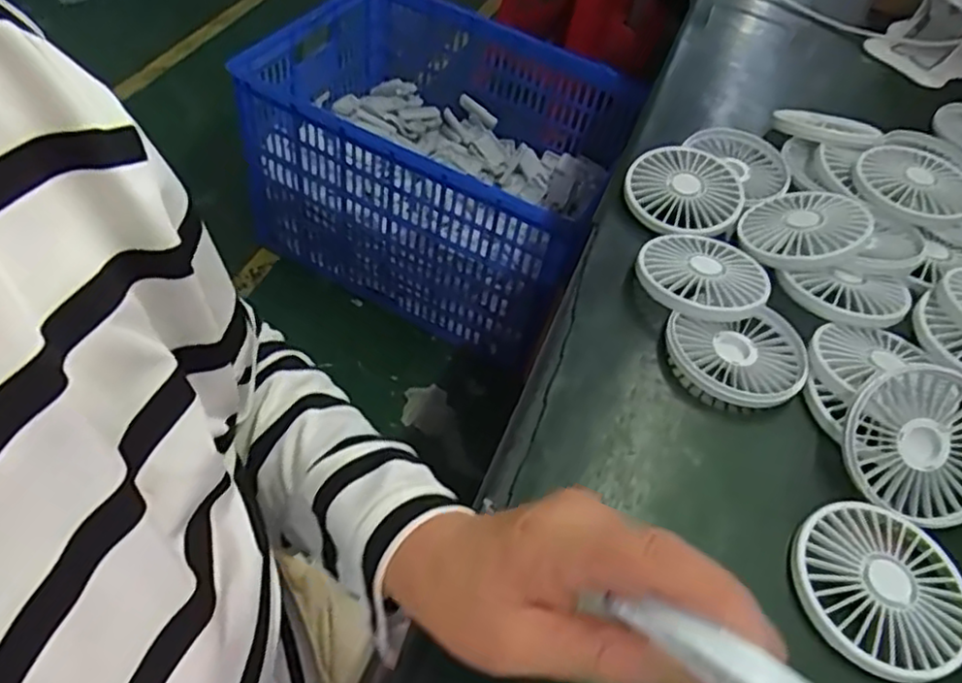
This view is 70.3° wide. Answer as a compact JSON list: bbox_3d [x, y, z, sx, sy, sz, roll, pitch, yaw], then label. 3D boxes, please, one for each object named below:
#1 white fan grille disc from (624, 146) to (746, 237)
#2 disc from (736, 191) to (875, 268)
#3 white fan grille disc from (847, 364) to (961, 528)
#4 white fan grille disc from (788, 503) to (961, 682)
[{"bbox_3d":[0.154,-0.114,0.515,0.090,0.017,0.079,-30,70,-20],"label":"white fan grille disc"},{"bbox_3d":[0.232,-0.083,0.493,0.083,0.012,0.087,19,54,36],"label":"disc"},{"bbox_3d":[0.259,0.060,0.391,0.087,0.013,0.086,0,79,1],"label":"white fan grille disc"},{"bbox_3d":[0.203,0.125,0.349,0.090,0.009,0.084,3,50,-3],"label":"white fan grille disc"}]

